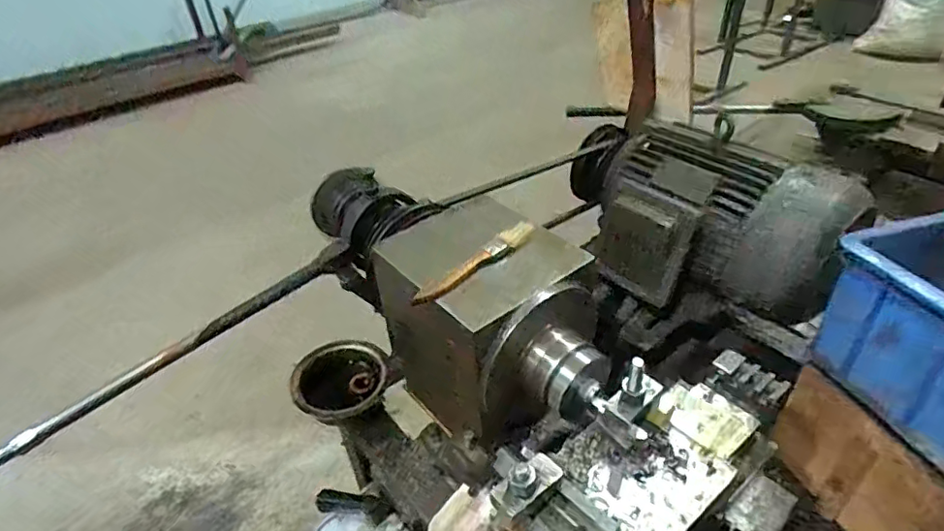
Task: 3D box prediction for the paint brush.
[{"bbox_3d":[0.005,-0.004,0.539,0.152,0.014,0.022,-30,44,-31],"label":"paint brush"}]

